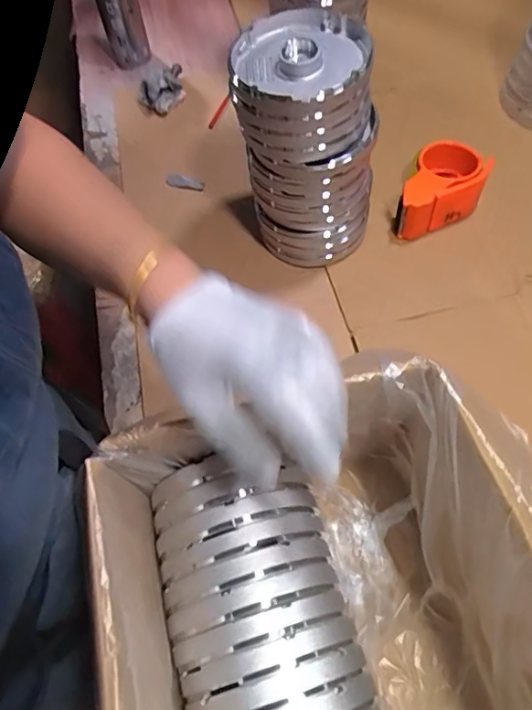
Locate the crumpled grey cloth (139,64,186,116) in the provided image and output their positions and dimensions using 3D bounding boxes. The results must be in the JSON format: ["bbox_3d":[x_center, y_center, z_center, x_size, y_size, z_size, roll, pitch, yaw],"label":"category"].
[{"bbox_3d":[-0.156,-0.407,0.804,0.076,0.047,0.060,-26,64,-10],"label":"crumpled grey cloth"}]

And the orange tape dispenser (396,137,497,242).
[{"bbox_3d":[0.225,-0.206,0.669,0.090,0.067,0.133,23,66,14],"label":"orange tape dispenser"}]

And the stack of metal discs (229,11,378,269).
[{"bbox_3d":[0.046,-0.235,0.598,0.151,0.222,0.138,3,63,5],"label":"stack of metal discs"}]

